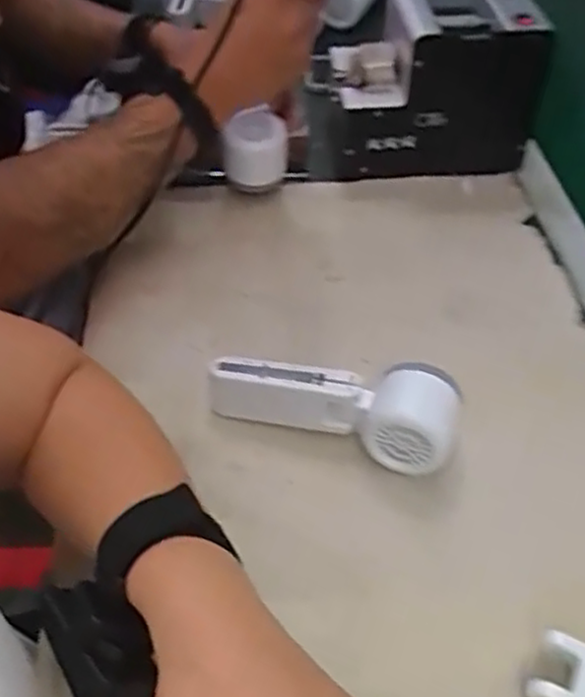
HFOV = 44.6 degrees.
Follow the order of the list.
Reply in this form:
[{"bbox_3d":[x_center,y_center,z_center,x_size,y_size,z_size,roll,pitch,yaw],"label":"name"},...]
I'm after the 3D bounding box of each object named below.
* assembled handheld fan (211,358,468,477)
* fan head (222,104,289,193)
[{"bbox_3d":[0.029,0.033,0.490,0.164,0.052,0.049,17,49,13],"label":"assembled handheld fan"},{"bbox_3d":[-0.034,-0.175,0.651,0.058,0.061,0.050,1,48,-1],"label":"fan head"}]

